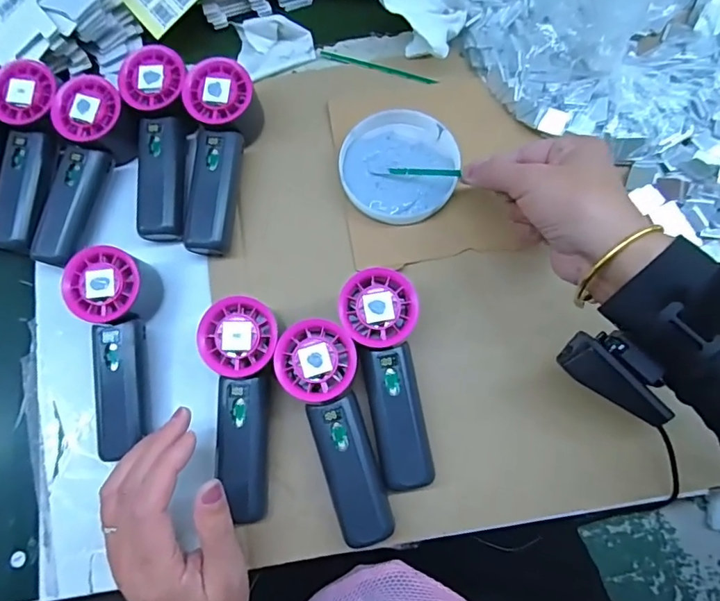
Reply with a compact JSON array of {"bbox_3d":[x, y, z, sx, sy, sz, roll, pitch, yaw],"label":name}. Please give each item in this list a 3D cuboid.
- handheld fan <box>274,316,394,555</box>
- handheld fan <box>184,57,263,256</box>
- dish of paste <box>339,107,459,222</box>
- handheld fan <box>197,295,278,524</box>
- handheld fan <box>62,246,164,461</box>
[{"bbox_3d":[-0.011,0.092,0.352,0.053,0.055,0.151,-23,75,-4],"label":"handheld fan"},{"bbox_3d":[-0.114,-0.116,0.408,0.053,0.059,0.151,1,75,2],"label":"handheld fan"},{"bbox_3d":[0.034,-0.118,0.424,0.098,0.019,0.102,-1,74,2],"label":"dish of paste"},{"bbox_3d":[-0.088,0.077,0.358,0.051,0.056,0.147,3,75,3],"label":"handheld fan"},{"bbox_3d":[-0.188,0.040,0.371,0.048,0.056,0.147,-2,74,1],"label":"handheld fan"}]

